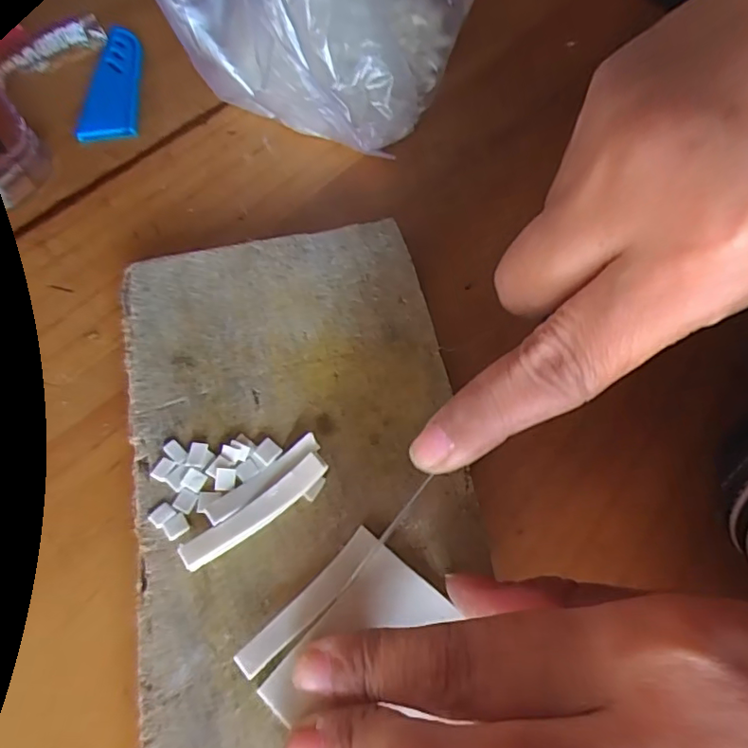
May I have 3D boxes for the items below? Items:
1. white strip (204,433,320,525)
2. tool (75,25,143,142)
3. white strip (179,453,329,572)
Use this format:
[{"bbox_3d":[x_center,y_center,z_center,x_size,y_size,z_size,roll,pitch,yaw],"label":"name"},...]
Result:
[{"bbox_3d":[-0.033,0.031,0.169,0.038,0.004,0.007,-35,65,-18],"label":"white strip"},{"bbox_3d":[-0.132,-0.149,0.287,0.028,0.005,0.087,-7,60,-3],"label":"tool"},{"bbox_3d":[-0.034,0.039,0.164,0.046,0.006,0.008,-36,65,-18],"label":"white strip"}]

